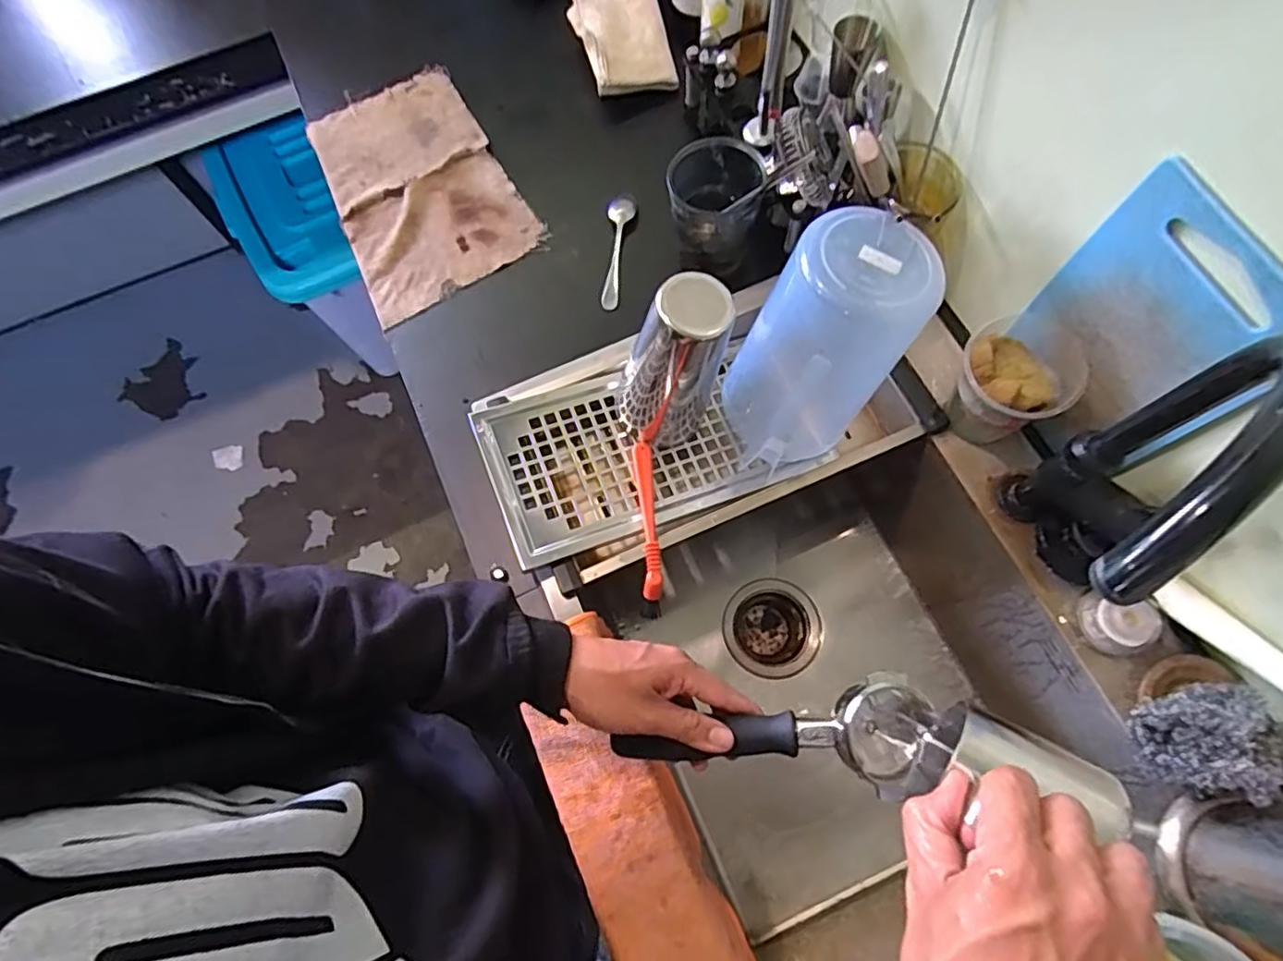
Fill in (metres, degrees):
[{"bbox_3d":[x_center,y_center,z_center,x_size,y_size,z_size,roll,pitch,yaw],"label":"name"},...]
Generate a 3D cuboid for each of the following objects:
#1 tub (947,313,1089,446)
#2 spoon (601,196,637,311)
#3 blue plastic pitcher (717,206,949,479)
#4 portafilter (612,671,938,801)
[{"bbox_3d":[0.305,-0.079,0.541,0.090,0.099,0.082,-1,71,2],"label":"tub"},{"bbox_3d":[-0.027,-0.243,0.675,0.028,0.014,0.140,7,71,5],"label":"spoon"},{"bbox_3d":[0.144,-0.106,0.549,0.147,0.200,0.103,-33,73,-9],"label":"blue plastic pitcher"},{"bbox_3d":[0.091,0.195,0.469,0.228,0.061,0.079,-11,70,10],"label":"portafilter"}]

